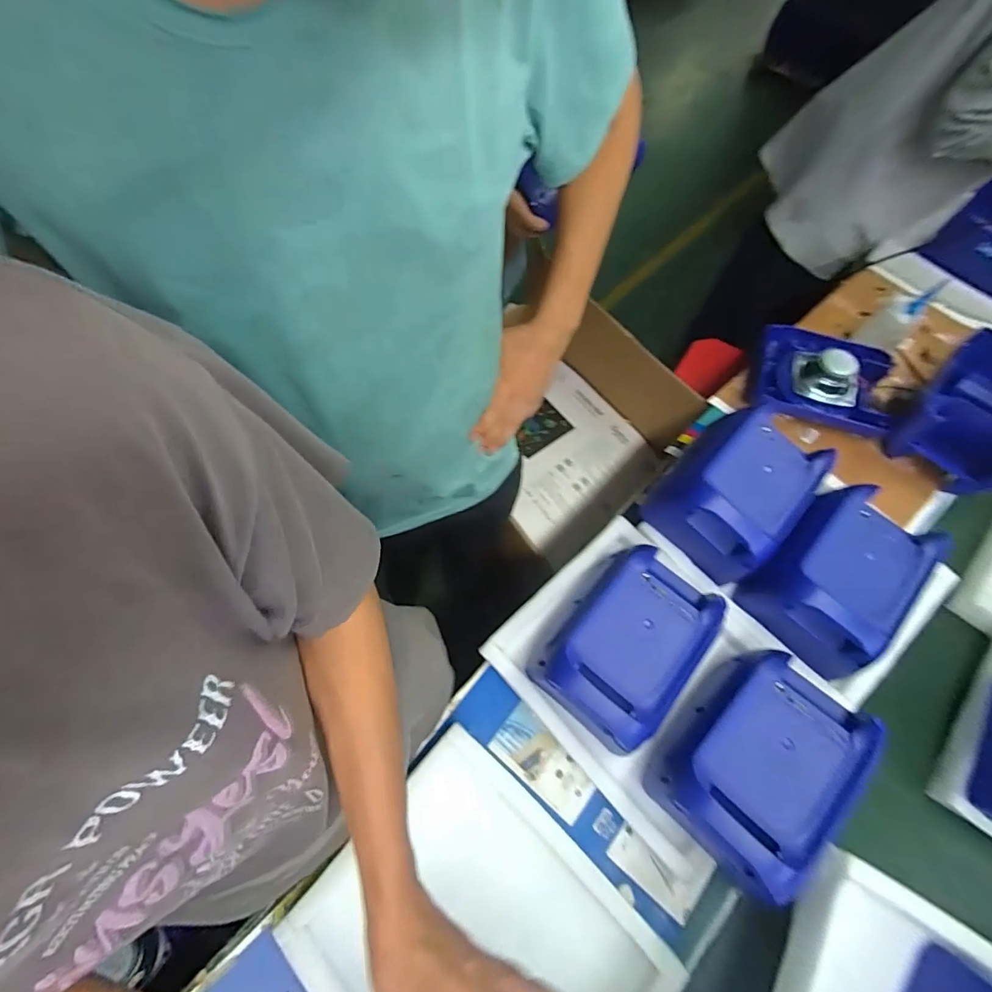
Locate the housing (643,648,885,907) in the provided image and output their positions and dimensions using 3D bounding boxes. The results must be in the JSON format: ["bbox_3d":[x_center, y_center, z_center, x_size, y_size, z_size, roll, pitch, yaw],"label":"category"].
[{"bbox_3d":[0.289,0.295,0.528,0.145,0.121,0.215,39,72,13],"label":"housing"}]

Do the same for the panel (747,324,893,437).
[{"bbox_3d":[0.564,-0.202,0.809,0.213,0.086,0.180,16,68,5],"label":"panel"}]

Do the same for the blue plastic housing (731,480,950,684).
[{"bbox_3d":[0.451,0.107,0.627,0.154,0.097,0.221,43,73,14],"label":"blue plastic housing"}]

